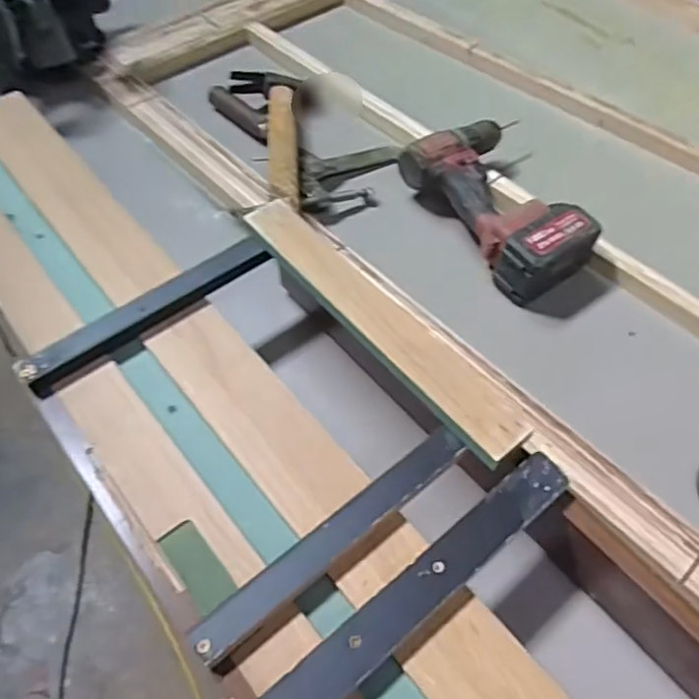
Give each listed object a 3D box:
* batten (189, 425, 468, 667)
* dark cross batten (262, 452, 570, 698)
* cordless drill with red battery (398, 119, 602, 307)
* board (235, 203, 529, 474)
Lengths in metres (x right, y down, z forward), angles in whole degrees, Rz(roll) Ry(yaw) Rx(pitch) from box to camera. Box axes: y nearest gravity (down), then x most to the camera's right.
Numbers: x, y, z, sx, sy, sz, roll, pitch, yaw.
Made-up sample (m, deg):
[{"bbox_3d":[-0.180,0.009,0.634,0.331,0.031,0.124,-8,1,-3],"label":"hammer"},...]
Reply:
[{"bbox_3d":[-0.010,0.141,0.481,0.244,0.021,0.033,-34,63,-23],"label":"batten"},{"bbox_3d":[0.053,0.176,0.457,0.289,0.021,0.037,-34,63,-23],"label":"dark cross batten"},{"bbox_3d":[0.184,-0.171,0.780,0.144,0.091,0.240,-24,59,-18],"label":"cordless drill with red battery"},{"bbox_3d":[0.020,-0.034,0.573,0.054,0.015,0.345,-33,62,-22],"label":"board"}]

